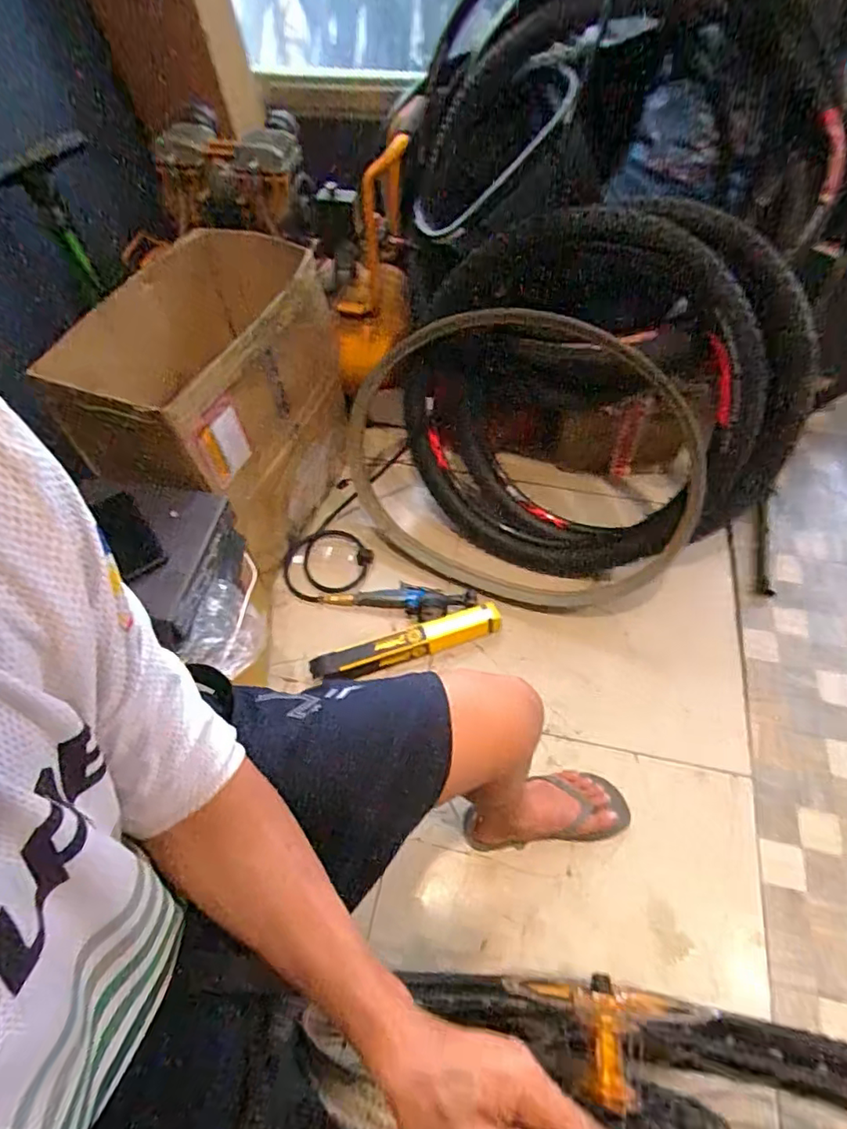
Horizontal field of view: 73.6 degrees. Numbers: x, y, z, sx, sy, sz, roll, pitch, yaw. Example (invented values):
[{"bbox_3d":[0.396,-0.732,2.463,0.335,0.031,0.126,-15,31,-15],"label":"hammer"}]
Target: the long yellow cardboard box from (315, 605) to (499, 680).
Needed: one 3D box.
[{"bbox_3d":[0.006,0.144,1.120,0.307,0.041,0.064,-14,59,-7],"label":"long yellow cardboard box"}]

